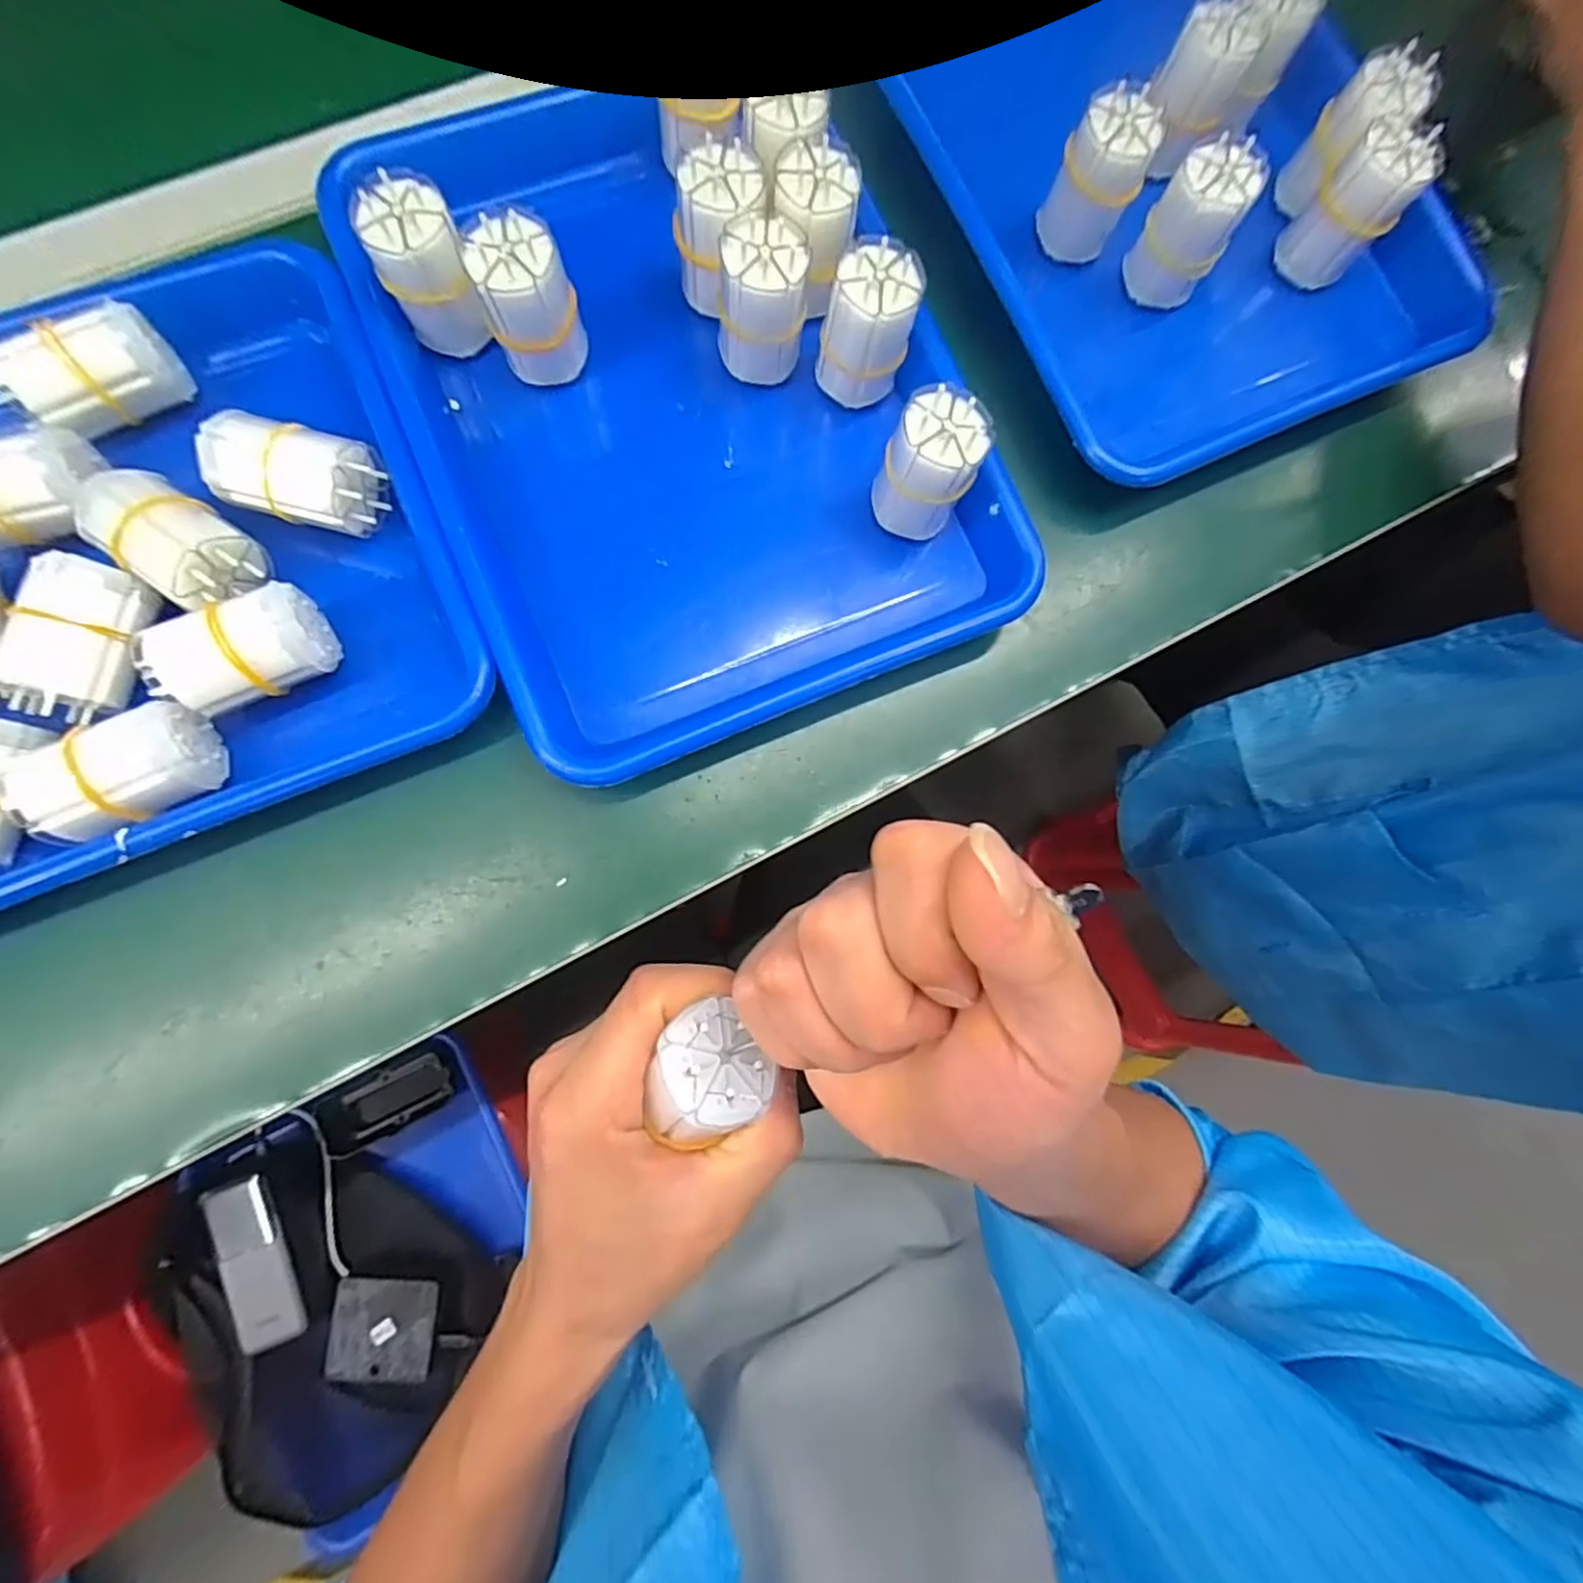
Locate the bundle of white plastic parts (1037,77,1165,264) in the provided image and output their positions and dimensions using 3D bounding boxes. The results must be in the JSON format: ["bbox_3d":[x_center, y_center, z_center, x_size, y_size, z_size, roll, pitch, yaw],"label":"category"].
[{"bbox_3d":[0.149,-0.298,0.330,0.036,0.062,0.032,10,81,-2],"label":"bundle of white plastic parts"}]

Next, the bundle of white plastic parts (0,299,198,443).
[{"bbox_3d":[-0.303,-0.181,0.290,0.060,0.033,0.031,-34,85,-8],"label":"bundle of white plastic parts"}]

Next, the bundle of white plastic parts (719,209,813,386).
[{"bbox_3d":[-0.013,-0.224,0.307,0.038,0.057,0.033,6,81,-3],"label":"bundle of white plastic parts"}]

